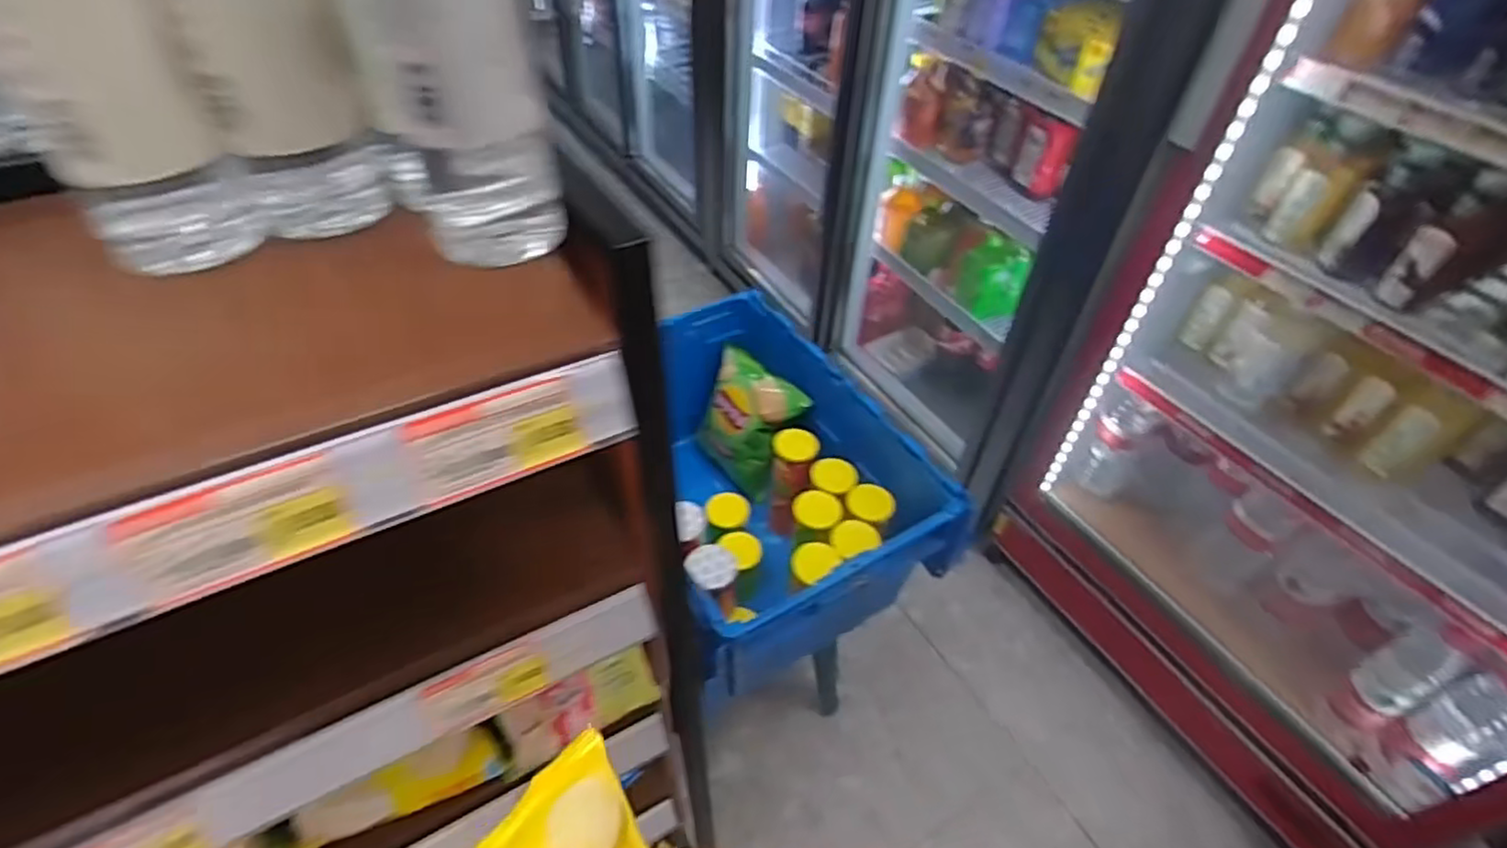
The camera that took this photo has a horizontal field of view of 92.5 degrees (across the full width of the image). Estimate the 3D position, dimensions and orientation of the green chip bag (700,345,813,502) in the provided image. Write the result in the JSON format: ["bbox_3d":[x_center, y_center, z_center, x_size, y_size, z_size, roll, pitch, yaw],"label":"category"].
[{"bbox_3d":[-0.005,0.008,1.332,0.121,0.194,0.225,-29,54,-28],"label":"green chip bag"}]

